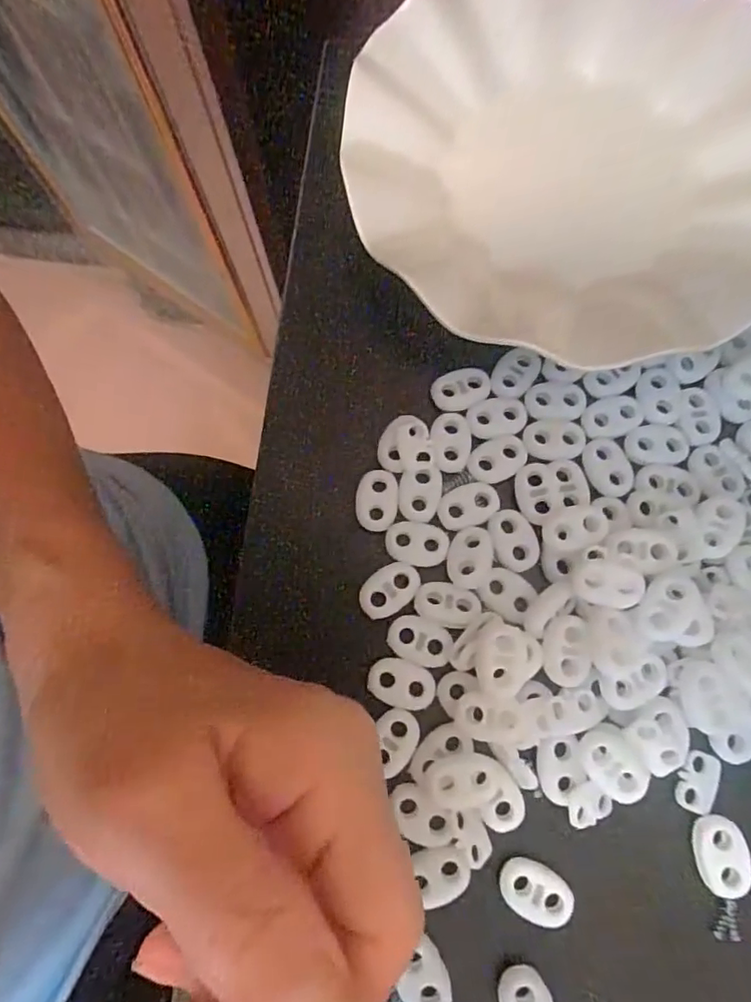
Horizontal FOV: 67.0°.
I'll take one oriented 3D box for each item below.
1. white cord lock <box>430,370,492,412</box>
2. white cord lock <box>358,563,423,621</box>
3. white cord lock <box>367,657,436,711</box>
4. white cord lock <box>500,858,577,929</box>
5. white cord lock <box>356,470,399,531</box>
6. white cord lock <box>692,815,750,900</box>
[{"bbox_3d":[0.033,-0.042,0.212,0.022,0.004,0.015,-13,76,-2],"label":"white cord lock"},{"bbox_3d":[0.005,0.031,0.195,0.022,0.004,0.014,-38,78,-8],"label":"white cord lock"},{"bbox_3d":[0.009,0.061,0.189,0.022,0.004,0.015,14,77,5],"label":"white cord lock"},{"bbox_3d":[0.050,0.120,0.172,0.022,0.004,0.015,24,78,7],"label":"white cord lock"},{"bbox_3d":[0.001,0.000,0.205,0.015,0.004,0.022,4,76,2],"label":"white cord lock"},{"bbox_3d":[0.108,0.111,0.176,0.015,0.004,0.022,-5,76,0],"label":"white cord lock"}]

